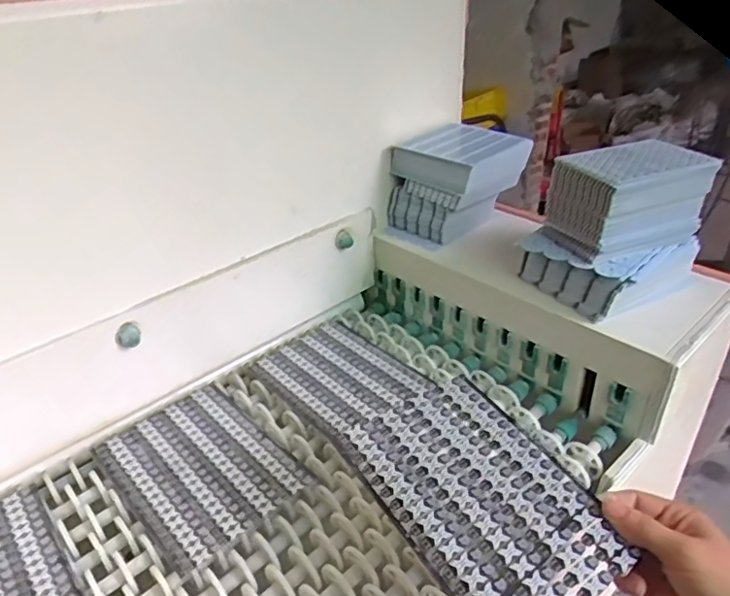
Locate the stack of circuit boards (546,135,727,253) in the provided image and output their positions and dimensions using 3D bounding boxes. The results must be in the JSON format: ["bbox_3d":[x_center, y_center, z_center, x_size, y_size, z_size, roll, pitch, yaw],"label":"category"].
[{"bbox_3d":[0.265,-0.105,0.563,0.131,0.088,0.101,-12,33,-14],"label":"stack of circuit boards"}]

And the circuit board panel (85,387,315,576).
[{"bbox_3d":[-0.165,0.166,0.558,0.142,0.011,0.195,-28,40,-34],"label":"circuit board panel"}]

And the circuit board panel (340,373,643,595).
[{"bbox_3d":[0.085,0.143,0.417,0.134,0.006,0.193,-20,44,-28],"label":"circuit board panel"}]

